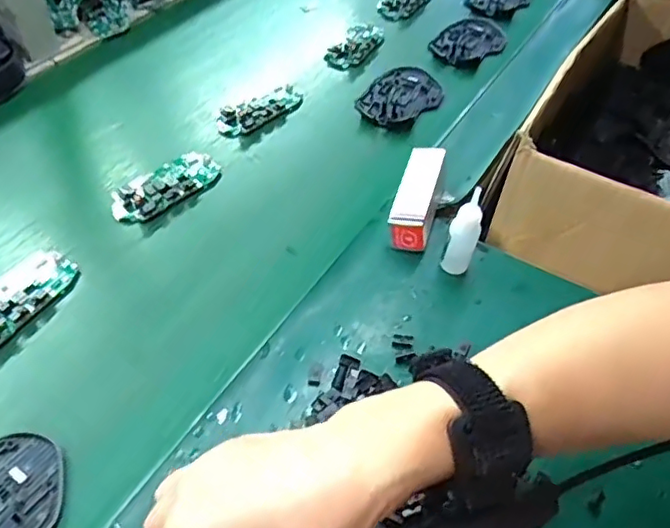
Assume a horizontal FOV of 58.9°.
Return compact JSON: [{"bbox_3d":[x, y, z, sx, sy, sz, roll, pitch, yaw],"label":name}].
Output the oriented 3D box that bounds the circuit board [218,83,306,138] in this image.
[{"bbox_3d":[-0.075,-0.157,0.600,0.100,0.016,0.042,-34,57,-30],"label":"circuit board"}]

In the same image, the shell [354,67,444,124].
[{"bbox_3d":[0.072,-0.181,0.636,0.071,0.010,0.115,32,53,25],"label":"shell"}]

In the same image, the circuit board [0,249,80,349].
[{"bbox_3d":[-0.228,0.028,0.421,0.045,0.018,0.099,20,49,16],"label":"circuit board"}]

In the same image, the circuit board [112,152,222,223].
[{"bbox_3d":[-0.145,-0.066,0.510,0.045,0.013,0.096,31,52,24],"label":"circuit board"}]

